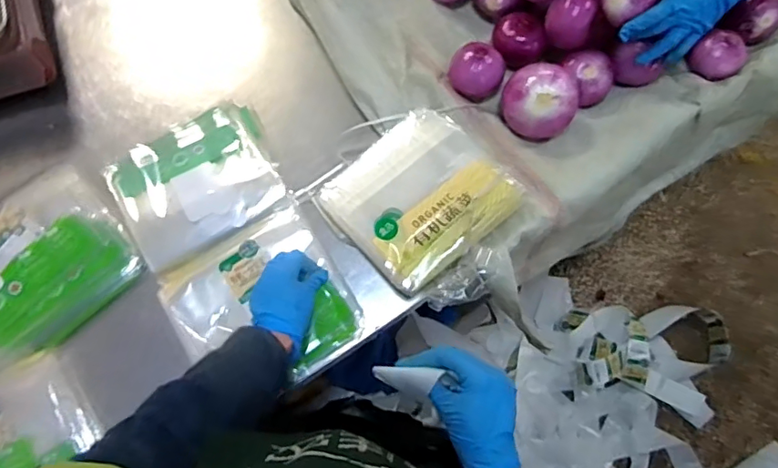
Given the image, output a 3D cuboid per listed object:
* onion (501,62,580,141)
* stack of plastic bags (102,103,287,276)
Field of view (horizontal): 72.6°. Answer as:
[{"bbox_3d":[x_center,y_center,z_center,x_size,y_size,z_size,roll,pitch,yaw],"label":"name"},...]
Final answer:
[{"bbox_3d":[0.210,-0.184,0.745,0.102,0.077,0.082,21,70,13],"label":"onion"},{"bbox_3d":[-0.270,-0.080,0.744,0.213,0.019,0.198,-29,74,-9],"label":"stack of plastic bags"}]

